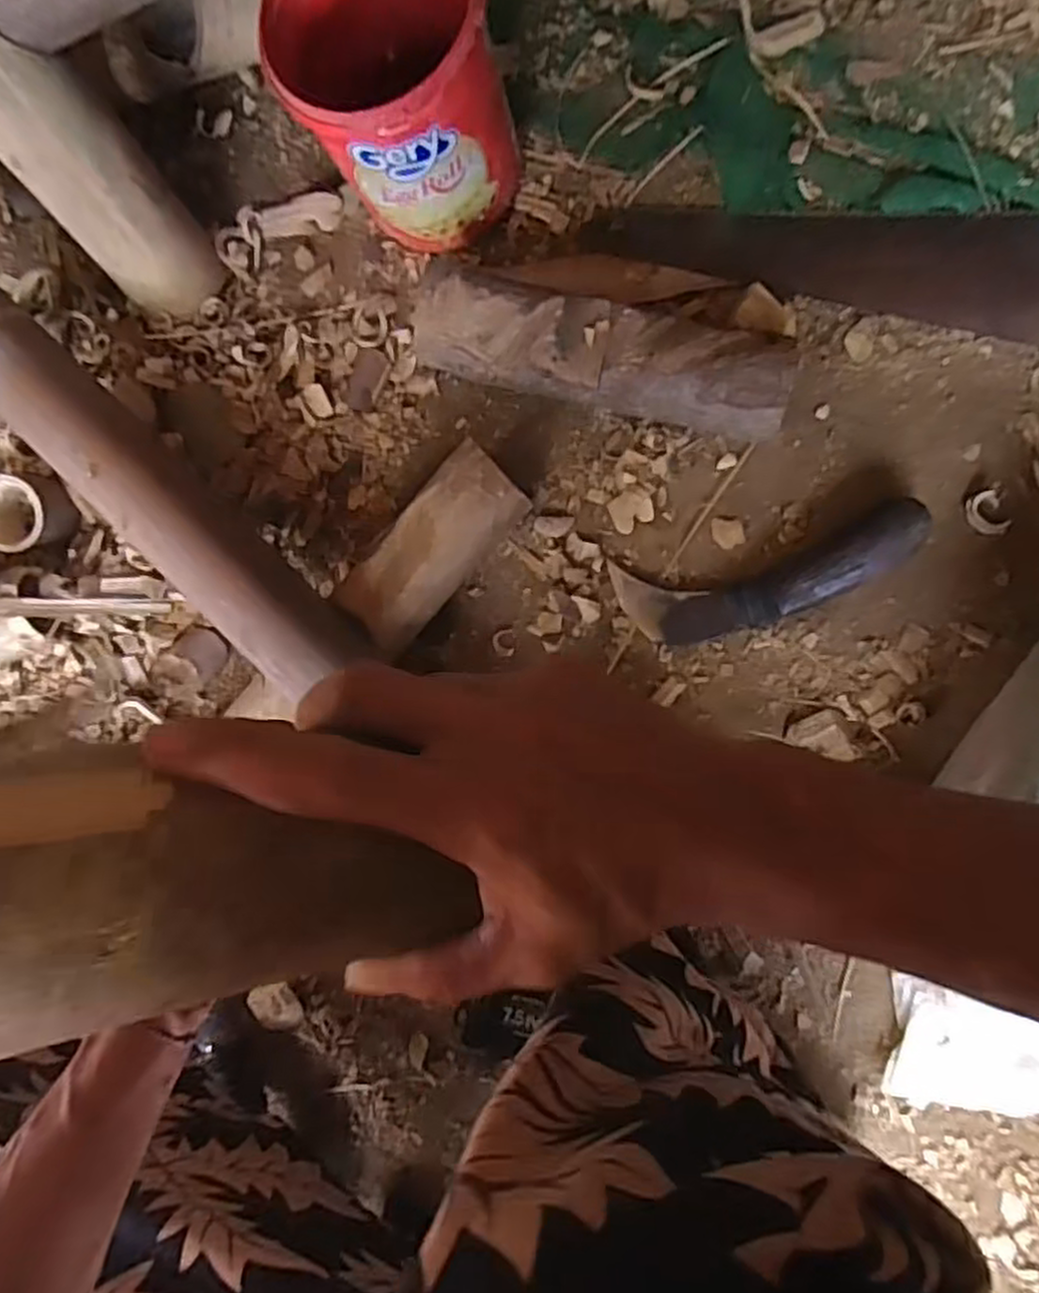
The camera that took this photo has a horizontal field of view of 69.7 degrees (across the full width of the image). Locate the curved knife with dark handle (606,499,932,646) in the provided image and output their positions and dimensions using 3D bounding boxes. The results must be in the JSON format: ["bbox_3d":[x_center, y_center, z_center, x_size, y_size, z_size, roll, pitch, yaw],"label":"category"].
[{"bbox_3d":[0.180,-0.050,0.544,0.213,0.037,0.064,-14,87,9],"label":"curved knife with dark handle"}]

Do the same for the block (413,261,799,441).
[{"bbox_3d":[0.056,-0.211,0.549,0.274,0.068,0.070,14,90,8],"label":"block"}]

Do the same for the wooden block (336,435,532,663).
[{"bbox_3d":[-0.066,-0.074,0.569,0.069,0.058,0.156,43,94,8],"label":"wooden block"}]

